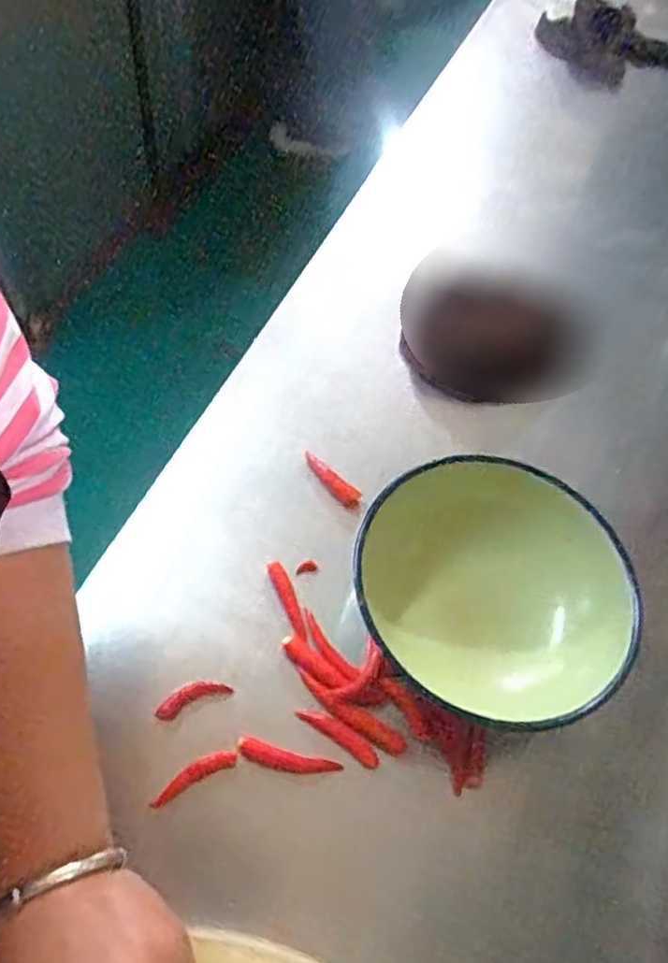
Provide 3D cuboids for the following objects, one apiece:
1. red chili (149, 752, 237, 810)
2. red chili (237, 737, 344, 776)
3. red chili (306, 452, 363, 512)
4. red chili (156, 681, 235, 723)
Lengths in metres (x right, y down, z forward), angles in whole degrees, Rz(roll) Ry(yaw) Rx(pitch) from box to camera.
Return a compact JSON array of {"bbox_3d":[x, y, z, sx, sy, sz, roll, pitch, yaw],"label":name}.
[{"bbox_3d":[-0.086,0.179,0.420,0.055,0.011,0.012,-23,65,-19],"label":"red chili"},{"bbox_3d":[-0.028,0.175,0.431,0.064,0.011,0.014,16,59,2],"label":"red chili"},{"bbox_3d":[-0.002,-0.001,0.537,0.059,0.008,0.013,42,63,17],"label":"red chili"},{"bbox_3d":[-0.091,0.139,0.444,0.048,0.013,0.013,-20,64,-18],"label":"red chili"}]

